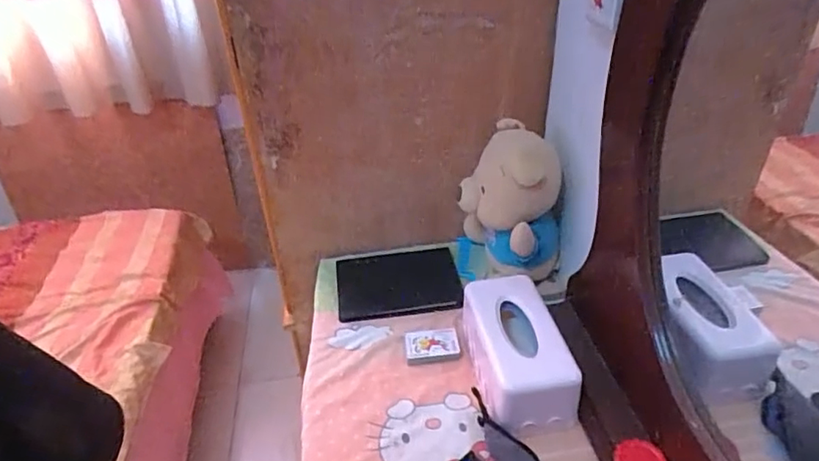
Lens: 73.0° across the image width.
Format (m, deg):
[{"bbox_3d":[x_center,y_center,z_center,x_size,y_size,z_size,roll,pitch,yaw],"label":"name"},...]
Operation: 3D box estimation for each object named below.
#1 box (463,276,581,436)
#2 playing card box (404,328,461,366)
[{"bbox_3d":[0.173,0.191,0.894,0.128,0.110,0.248,-6,35,-4],"label":"box"},{"bbox_3d":[0.039,0.201,0.965,0.093,0.021,0.068,-2,35,2],"label":"playing card box"}]

